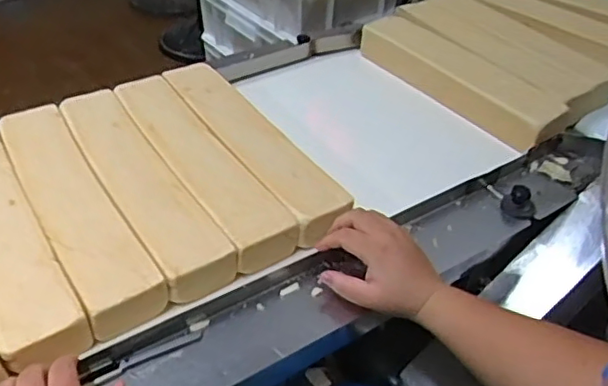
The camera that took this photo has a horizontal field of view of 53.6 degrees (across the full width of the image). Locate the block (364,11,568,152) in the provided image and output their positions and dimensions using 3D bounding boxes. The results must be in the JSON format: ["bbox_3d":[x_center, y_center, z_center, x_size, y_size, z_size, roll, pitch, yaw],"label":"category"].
[{"bbox_3d":[0.230,-0.185,0.939,0.077,0.054,0.368,-26,49,-30],"label":"block"}]

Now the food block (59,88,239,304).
[{"bbox_3d":[-0.198,-0.010,0.715,0.082,0.054,0.357,-23,47,-28],"label":"food block"}]

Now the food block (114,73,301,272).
[{"bbox_3d":[-0.134,-0.038,0.748,0.077,0.048,0.353,-23,47,-28],"label":"food block"}]

